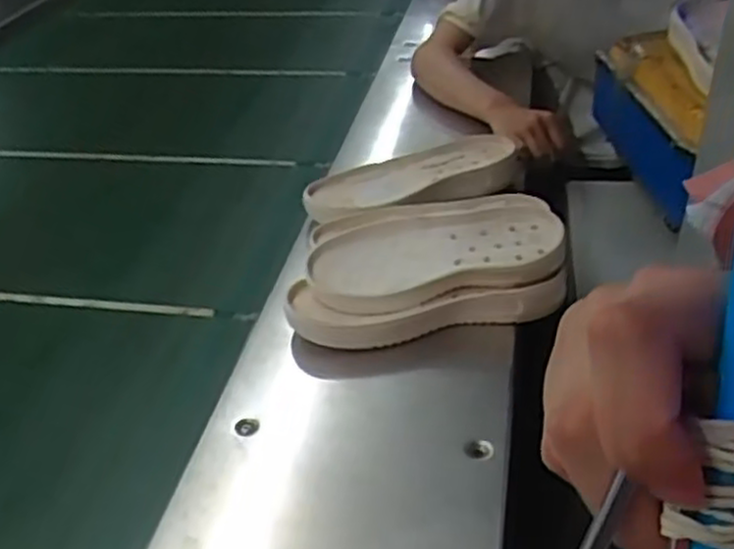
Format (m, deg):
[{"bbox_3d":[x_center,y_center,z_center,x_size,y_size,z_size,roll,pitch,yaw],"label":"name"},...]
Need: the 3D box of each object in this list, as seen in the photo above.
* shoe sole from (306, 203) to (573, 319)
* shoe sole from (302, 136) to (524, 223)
[{"bbox_3d":[0.059,-0.024,0.708,0.225,0.042,0.106,-8,35,-4],"label":"shoe sole"},{"bbox_3d":[0.055,-0.106,0.870,0.253,0.037,0.095,-12,35,-9],"label":"shoe sole"}]

